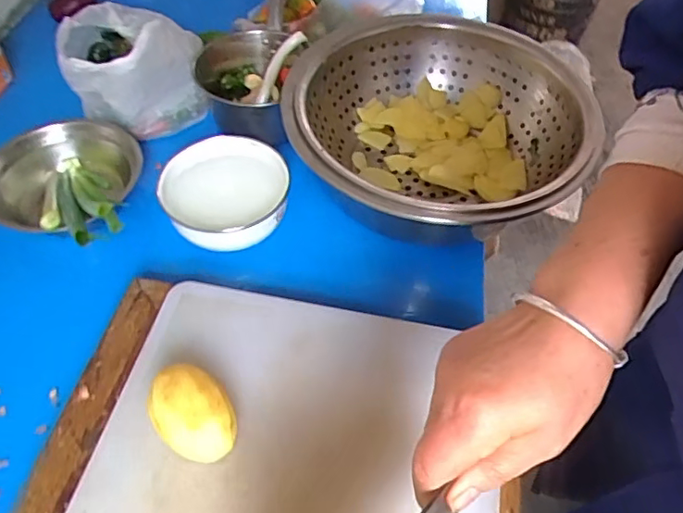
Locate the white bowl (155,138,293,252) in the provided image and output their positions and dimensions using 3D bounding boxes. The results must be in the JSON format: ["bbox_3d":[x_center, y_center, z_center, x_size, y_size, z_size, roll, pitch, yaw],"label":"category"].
[{"bbox_3d":[-0.129,-0.071,0.641,0.142,0.050,0.133,-31,59,-24],"label":"white bowl"}]

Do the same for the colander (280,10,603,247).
[{"bbox_3d":[0.106,-0.141,0.666,0.314,0.122,0.321,1,51,-1],"label":"colander"}]

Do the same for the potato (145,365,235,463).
[{"bbox_3d":[-0.115,0.124,0.444,0.079,0.051,0.056,39,60,24],"label":"potato"}]

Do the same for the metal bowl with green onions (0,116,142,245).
[{"bbox_3d":[-0.303,-0.080,0.622,0.144,0.087,0.213,-8,52,-8],"label":"metal bowl with green onions"}]

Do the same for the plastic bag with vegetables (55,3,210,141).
[{"bbox_3d":[-0.276,-0.263,0.754,0.160,0.126,0.202,-19,55,-16],"label":"plastic bag with vegetables"}]

